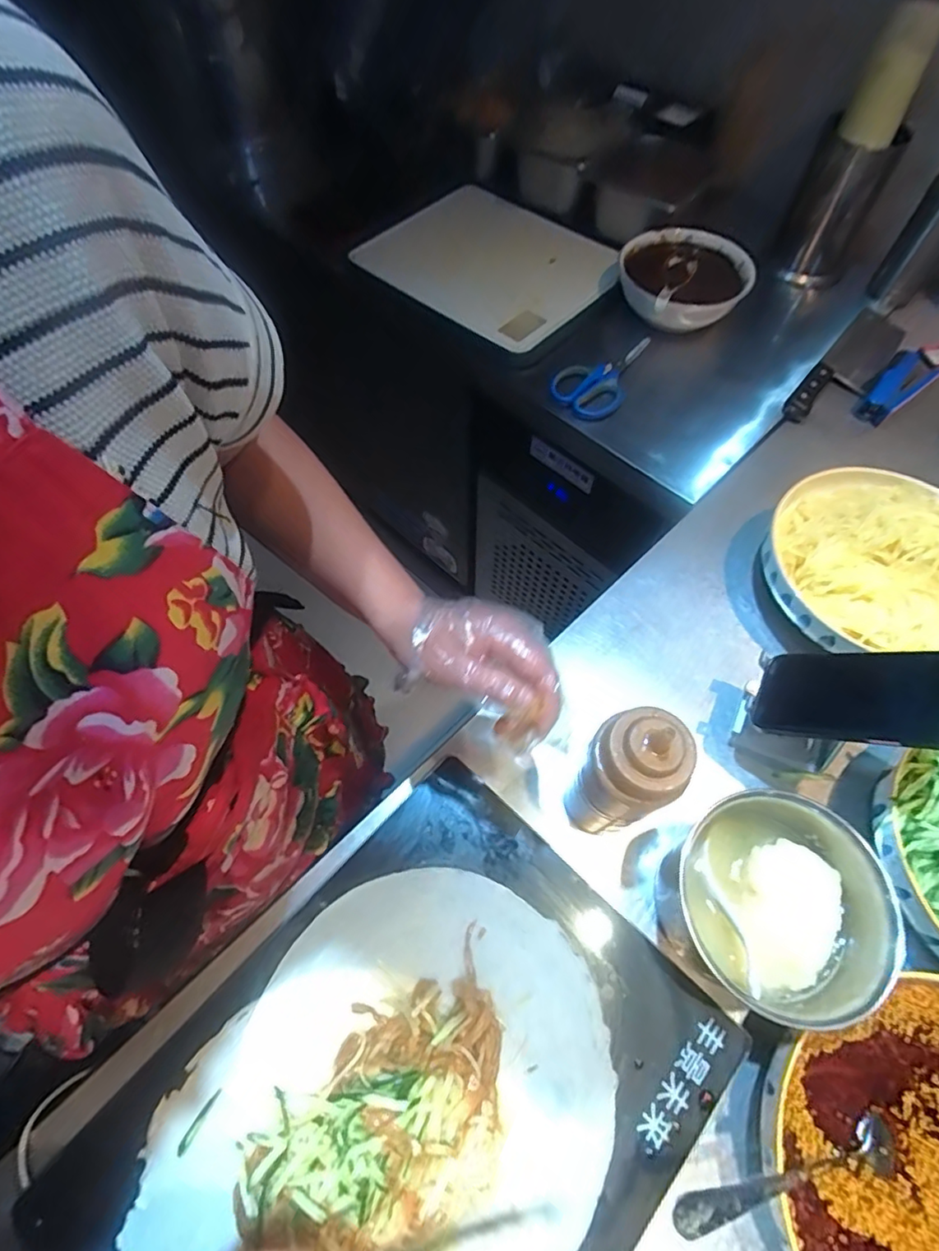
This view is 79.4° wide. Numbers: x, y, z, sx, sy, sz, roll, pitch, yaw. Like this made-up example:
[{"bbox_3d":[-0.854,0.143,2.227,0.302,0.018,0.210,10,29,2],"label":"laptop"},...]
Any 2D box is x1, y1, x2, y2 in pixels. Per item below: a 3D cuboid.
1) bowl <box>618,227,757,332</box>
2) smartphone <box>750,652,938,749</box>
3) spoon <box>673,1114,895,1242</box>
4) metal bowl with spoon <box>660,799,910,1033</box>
[{"bbox_3d":[0.297,-0.464,0.786,0.167,0.096,0.161,1,61,-1],"label":"bowl"},{"bbox_3d":[0.291,0.050,0.422,0.012,0.145,0.073,43,65,-26],"label":"smartphone"},{"bbox_3d":[0.186,0.326,0.334,0.156,0.015,0.027,-1,59,-18],"label":"spoon"},{"bbox_3d":[0.216,0.201,0.409,0.138,0.073,0.132,0,60,0],"label":"metal bowl with spoon"}]

